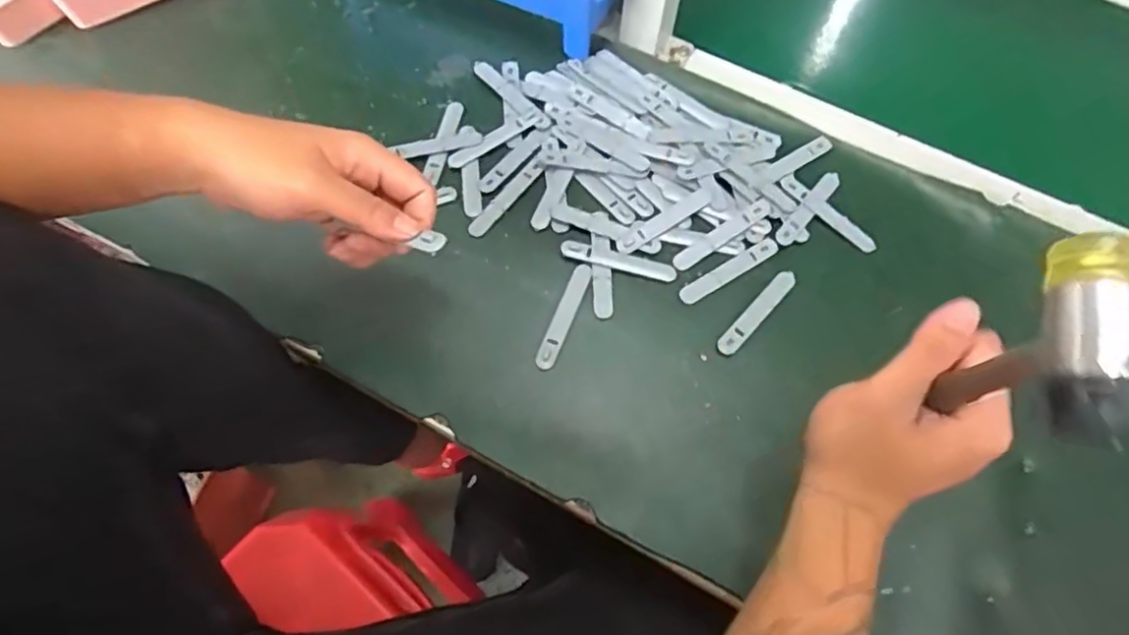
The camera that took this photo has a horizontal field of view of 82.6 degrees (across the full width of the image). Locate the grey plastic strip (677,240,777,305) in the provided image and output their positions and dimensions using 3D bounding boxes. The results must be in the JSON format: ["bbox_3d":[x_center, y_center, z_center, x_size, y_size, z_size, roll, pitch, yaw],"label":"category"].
[{"bbox_3d":[0.136,-0.039,0.531,0.095,0.004,0.015,-29,70,-15],"label":"grey plastic strip"}]

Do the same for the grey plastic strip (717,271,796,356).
[{"bbox_3d":[0.155,-0.005,0.516,0.015,0.006,0.095,41,70,15],"label":"grey plastic strip"}]

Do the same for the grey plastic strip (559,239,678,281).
[{"bbox_3d":[0.044,-0.046,0.529,0.094,0.009,0.017,13,65,3],"label":"grey plastic strip"}]

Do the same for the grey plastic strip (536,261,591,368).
[{"bbox_3d":[0.000,-0.002,0.509,0.015,0.004,0.094,21,66,6],"label":"grey plastic strip"}]

